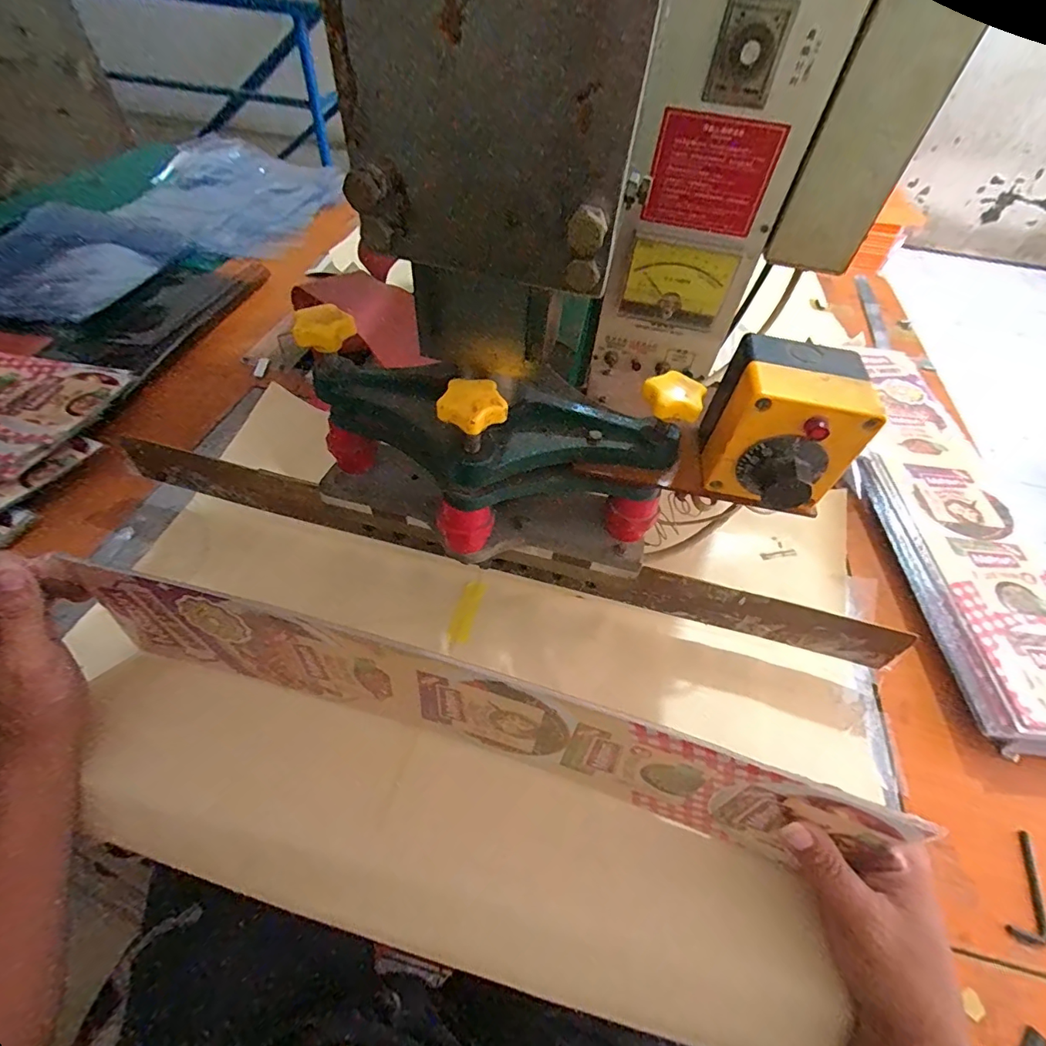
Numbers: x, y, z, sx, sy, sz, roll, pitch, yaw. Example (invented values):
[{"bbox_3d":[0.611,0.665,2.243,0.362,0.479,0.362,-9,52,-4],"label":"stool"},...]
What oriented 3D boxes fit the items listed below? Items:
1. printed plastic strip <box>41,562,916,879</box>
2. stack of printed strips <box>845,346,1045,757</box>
[{"bbox_3d":[-0.056,0.127,0.339,0.535,0.114,0.013,15,44,8],"label":"printed plastic strip"},{"bbox_3d":[0.468,-0.030,0.555,0.153,0.033,0.535,7,53,1],"label":"stack of printed strips"}]

